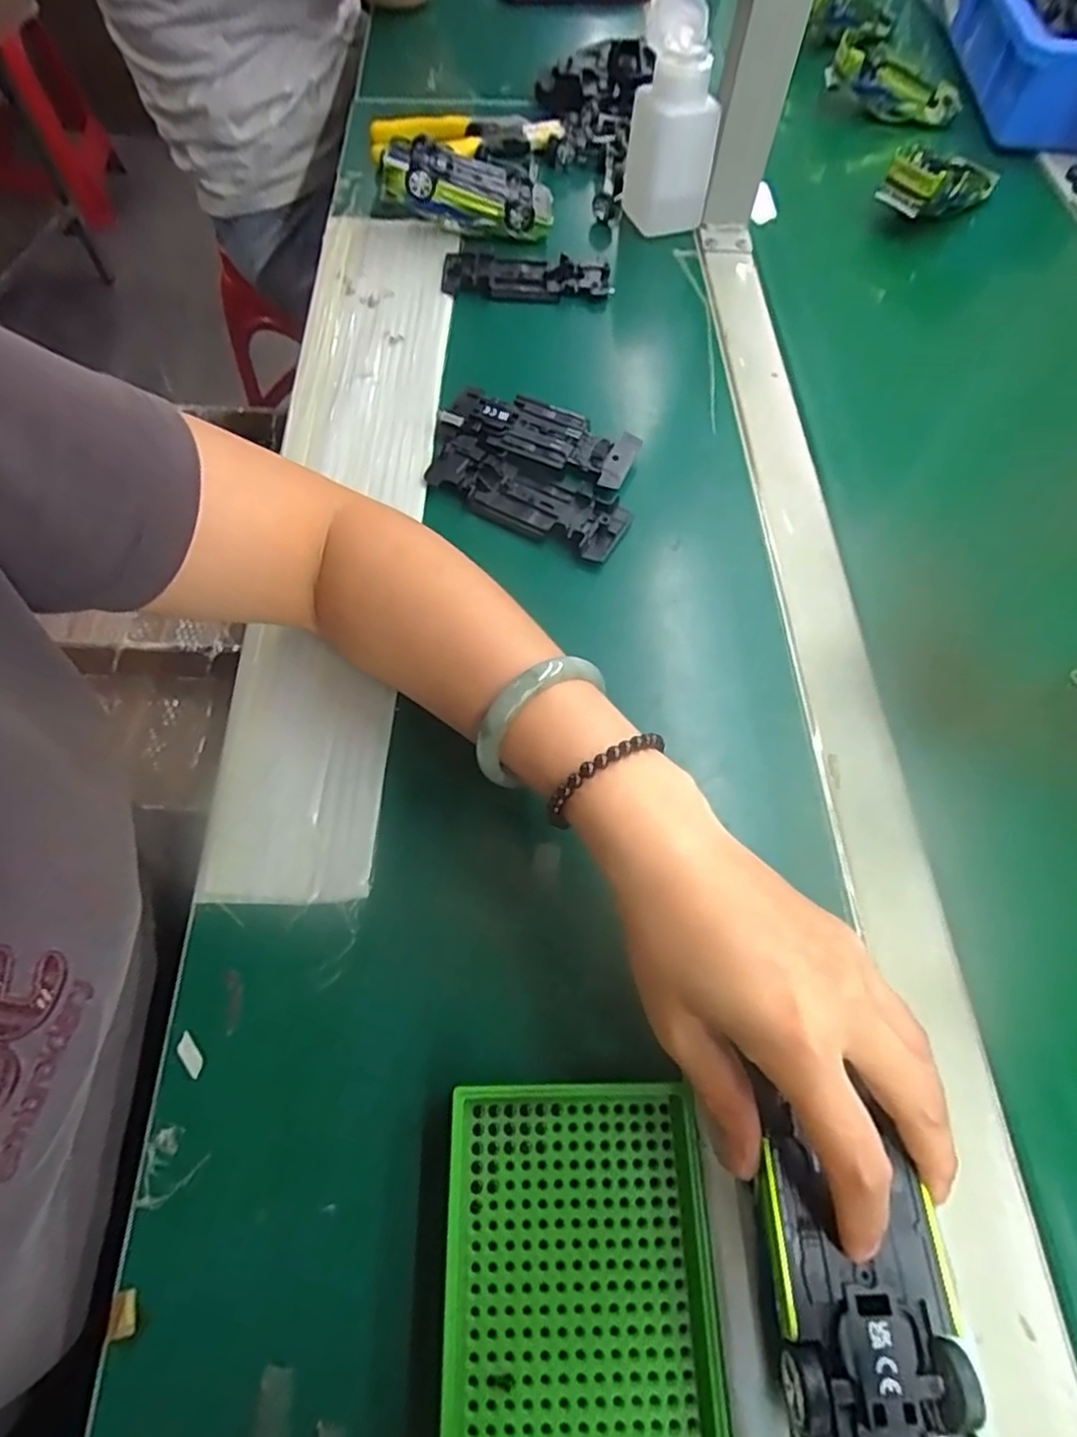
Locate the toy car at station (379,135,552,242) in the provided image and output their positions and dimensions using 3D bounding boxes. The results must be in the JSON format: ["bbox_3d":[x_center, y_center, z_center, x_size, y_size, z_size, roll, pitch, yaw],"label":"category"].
[{"bbox_3d":[-0.055,-0.413,0.529,0.131,0.036,0.058,6,63,-14],"label":"toy car at station"}]

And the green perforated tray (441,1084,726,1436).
[{"bbox_3d":[0.013,0.204,0.228,0.089,0.014,0.138,-1,64,-2],"label":"green perforated tray"}]

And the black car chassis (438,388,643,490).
[{"bbox_3d":[0.000,-0.183,0.430,0.125,0.011,0.045,22,65,9],"label":"black car chassis"}]

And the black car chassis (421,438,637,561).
[{"bbox_3d":[-0.008,-0.136,0.414,0.127,0.011,0.043,27,66,12],"label":"black car chassis"}]

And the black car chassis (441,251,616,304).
[{"bbox_3d":[-0.009,-0.336,0.513,0.126,0.013,0.042,7,64,2],"label":"black car chassis"}]

